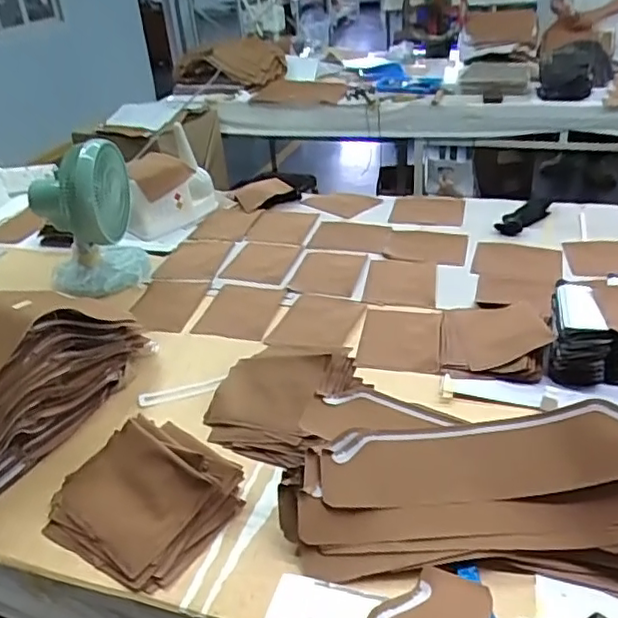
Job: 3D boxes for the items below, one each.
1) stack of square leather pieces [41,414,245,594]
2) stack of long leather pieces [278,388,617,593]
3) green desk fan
[{"bbox_3d":[-0.217,0.231,0.792,0.231,0.060,0.204,20,40,35],"label":"stack of square leather pieces"},{"bbox_3d":[0.225,0.207,0.736,0.511,0.127,0.220,0,32,9],"label":"stack of long leather pieces"},{"bbox_3d":[-0.468,-0.184,1.310,0.210,0.285,0.177,-16,33,-18],"label":"green desk fan"}]

